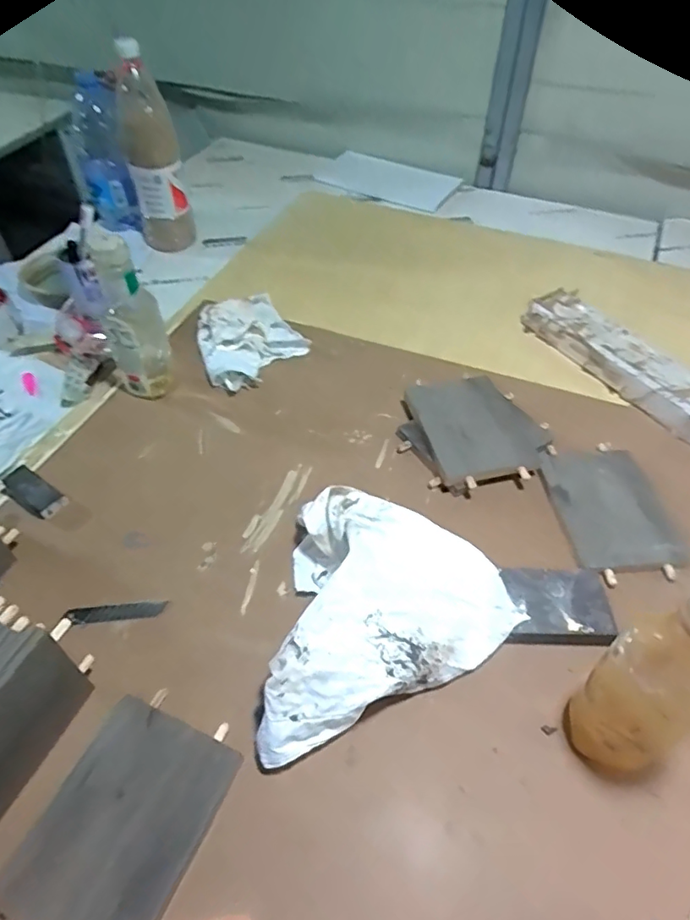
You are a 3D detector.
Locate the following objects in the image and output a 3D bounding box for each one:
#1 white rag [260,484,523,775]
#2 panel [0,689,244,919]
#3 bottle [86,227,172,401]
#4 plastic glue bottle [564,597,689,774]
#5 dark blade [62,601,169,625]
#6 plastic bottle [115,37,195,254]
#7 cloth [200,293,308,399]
[{"bbox_3d":[0.015,0.110,0.519,0.258,0.097,0.217,-20,53,-16],"label":"white rag"},{"bbox_3d":[-0.162,0.268,0.422,0.113,0.016,0.158,20,53,15],"label":"panel"},{"bbox_3d":[-0.257,-0.169,0.675,0.069,0.201,0.064,-22,54,-17],"label":"bottle"},{"bbox_3d":[0.217,0.165,0.401,0.065,0.213,0.076,-21,52,-18],"label":"plastic glue bottle"},{"bbox_3d":[-0.220,0.145,0.541,0.095,0.007,0.019,-7,51,-6],"label":"dark blade"},{"bbox_3d":[-0.315,-0.496,0.925,0.084,0.298,0.098,-10,51,-9],"label":"plastic bottle"},{"bbox_3d":[-0.142,-0.180,0.803,0.150,0.034,0.178,-24,55,-19],"label":"cloth"}]

